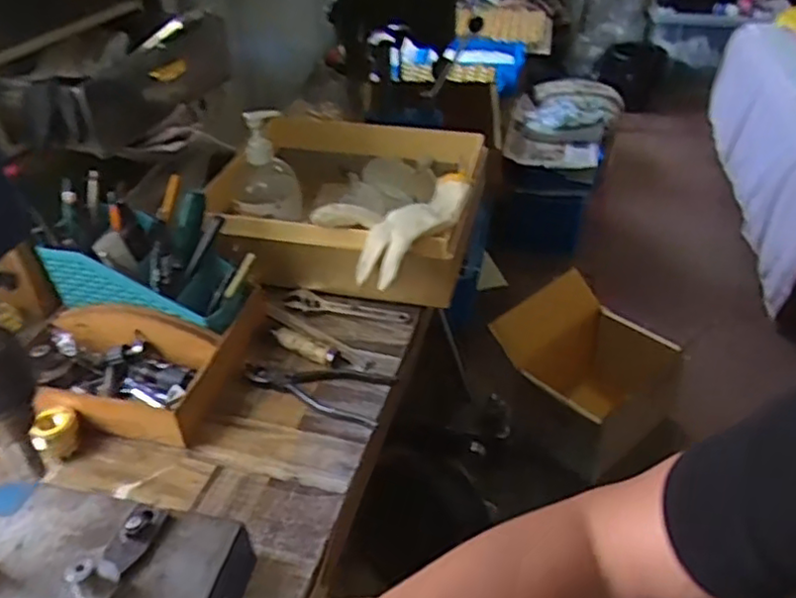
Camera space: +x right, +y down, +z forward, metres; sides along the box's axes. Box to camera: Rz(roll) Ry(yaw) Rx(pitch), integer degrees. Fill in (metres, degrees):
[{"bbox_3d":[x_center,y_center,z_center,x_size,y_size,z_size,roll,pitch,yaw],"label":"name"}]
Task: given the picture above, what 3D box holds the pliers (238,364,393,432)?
[{"bbox_3d":[-0.081,0.085,0.655,0.147,0.011,0.067,10,39,15],"label":"pliers"}]

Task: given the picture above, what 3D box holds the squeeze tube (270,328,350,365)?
[{"bbox_3d":[-0.096,0.051,0.694,0.090,0.018,0.022,18,42,24],"label":"squeeze tube"}]

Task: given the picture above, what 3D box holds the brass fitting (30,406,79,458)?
[{"bbox_3d":[-0.306,0.120,0.592,0.036,0.031,0.033,-21,42,-24],"label":"brass fitting"}]

